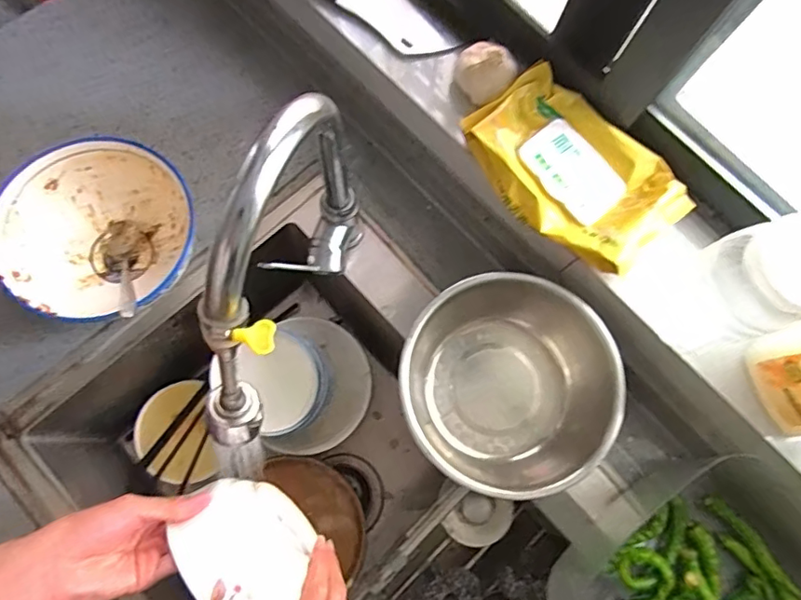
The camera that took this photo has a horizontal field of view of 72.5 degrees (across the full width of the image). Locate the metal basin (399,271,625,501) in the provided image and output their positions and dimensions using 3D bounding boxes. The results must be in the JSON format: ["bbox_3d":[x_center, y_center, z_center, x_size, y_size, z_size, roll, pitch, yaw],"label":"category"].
[{"bbox_3d":[0.106,0.085,0.557,0.201,0.089,0.205,1,75,-4],"label":"metal basin"}]

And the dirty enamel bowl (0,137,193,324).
[{"bbox_3d":[-0.294,-0.061,0.556,0.175,0.092,0.175,1,75,-4],"label":"dirty enamel bowl"}]

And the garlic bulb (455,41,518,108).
[{"bbox_3d":[0.084,-0.227,0.547,0.057,0.040,0.050,28,75,3],"label":"garlic bulb"}]

